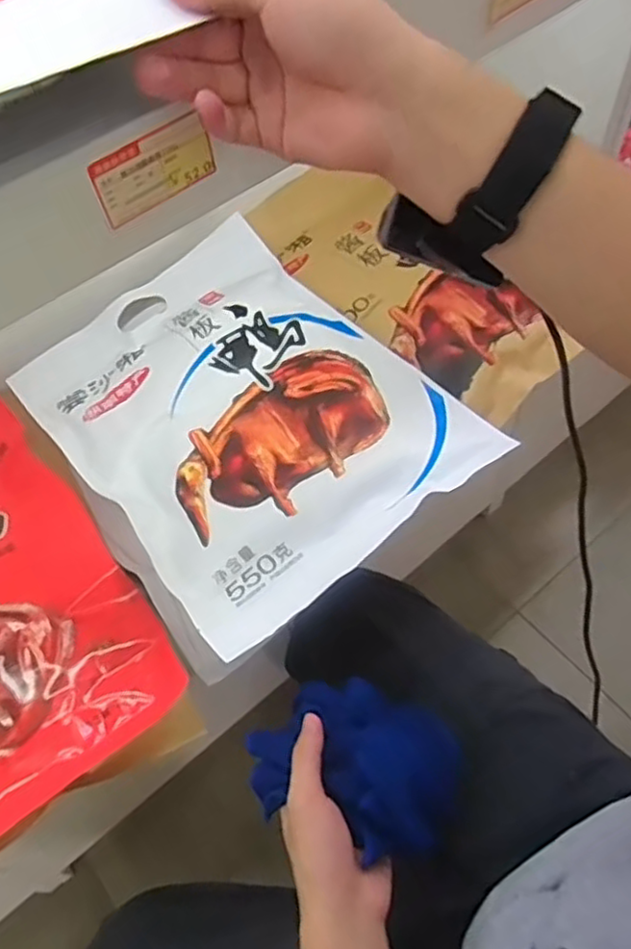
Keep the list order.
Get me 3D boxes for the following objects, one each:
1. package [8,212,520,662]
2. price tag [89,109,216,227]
[{"bbox_3d":[-0.073,-0.064,0.657,0.303,0.039,0.396,-36,65,-18],"label":"package"},{"bbox_3d":[-0.084,-0.161,0.357,0.068,0.036,0.006,-34,64,-17],"label":"price tag"}]

